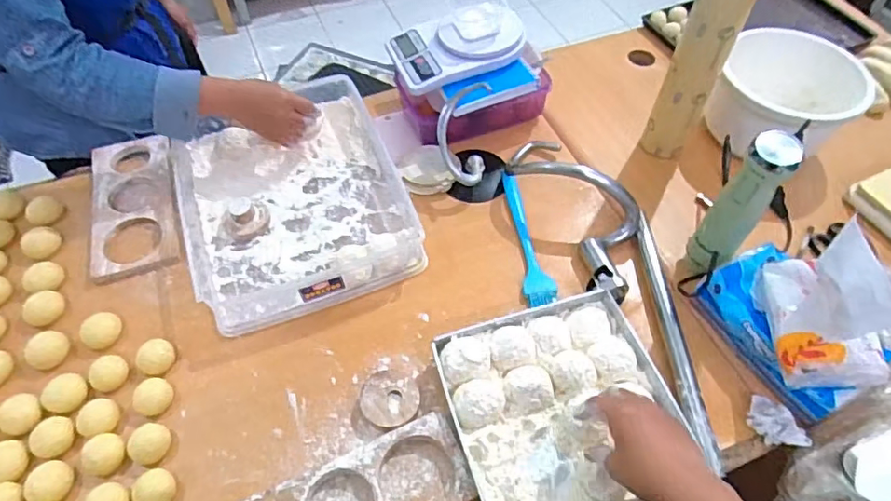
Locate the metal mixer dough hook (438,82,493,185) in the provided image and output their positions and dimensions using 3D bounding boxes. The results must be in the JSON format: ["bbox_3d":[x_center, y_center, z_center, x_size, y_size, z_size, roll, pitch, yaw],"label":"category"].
[{"bbox_3d":[0.025,-0.162,0.768,0.072,0.141,0.051,-5,24,-2],"label":"metal mixer dough hook"}]

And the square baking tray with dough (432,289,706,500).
[{"bbox_3d":[0.130,0.166,0.597,0.236,0.040,0.222,-17,56,-10],"label":"square baking tray with dough"}]

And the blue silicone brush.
[{"bbox_3d":[0.112,-0.019,0.746,0.041,0.025,0.212,-5,55,-4],"label":"blue silicone brush"}]

